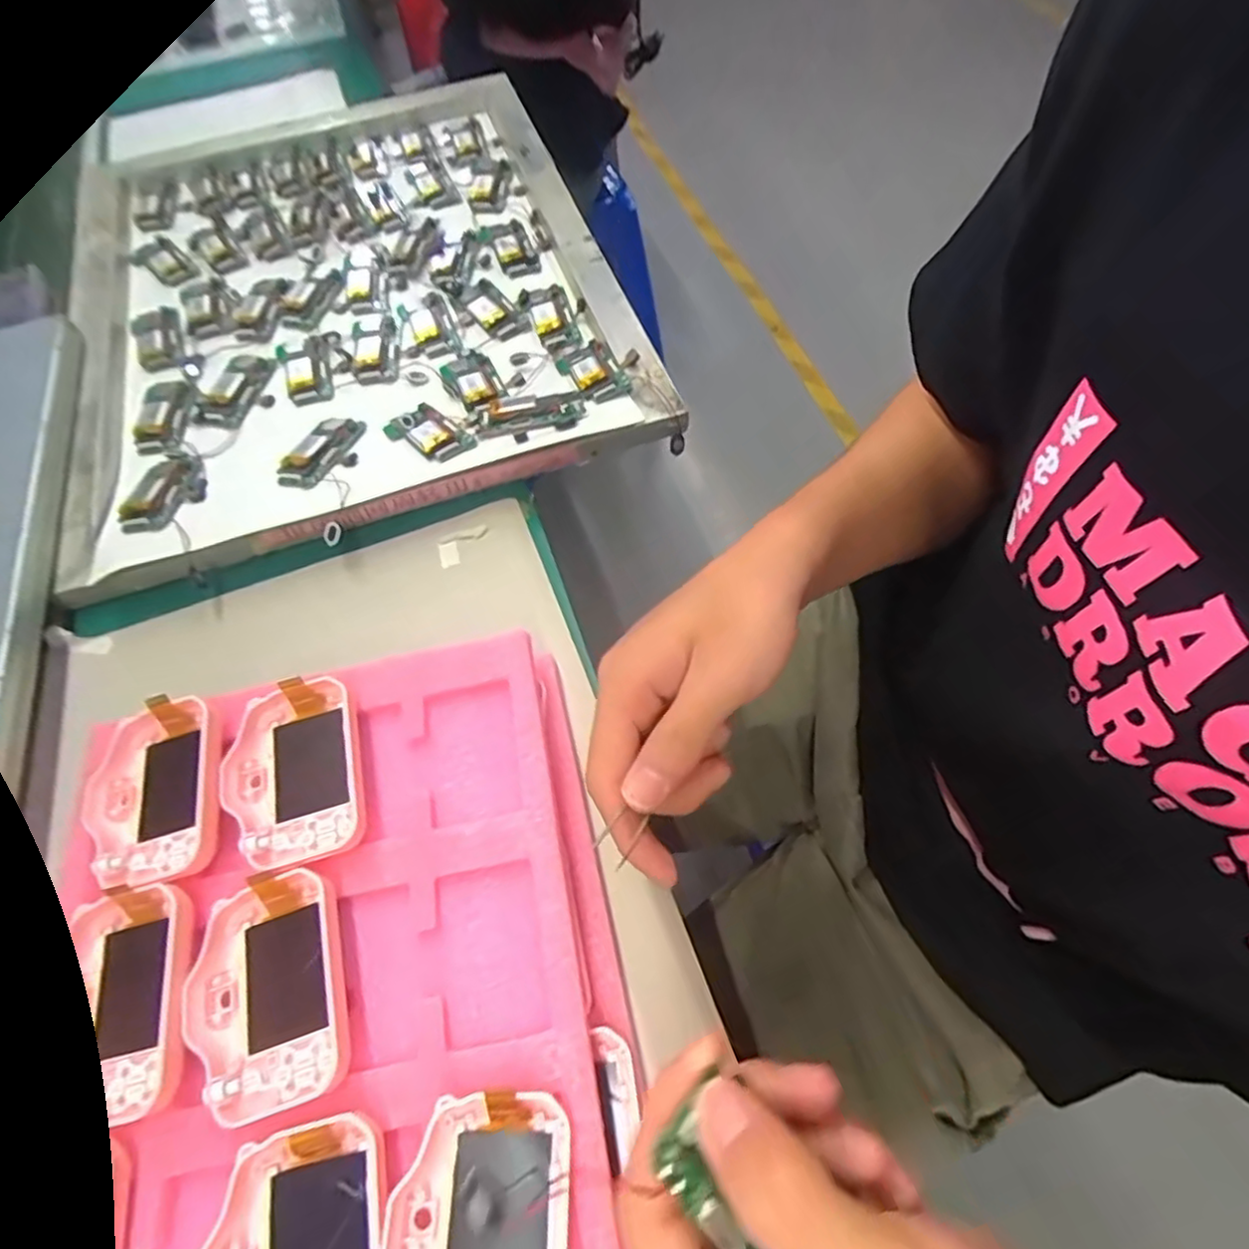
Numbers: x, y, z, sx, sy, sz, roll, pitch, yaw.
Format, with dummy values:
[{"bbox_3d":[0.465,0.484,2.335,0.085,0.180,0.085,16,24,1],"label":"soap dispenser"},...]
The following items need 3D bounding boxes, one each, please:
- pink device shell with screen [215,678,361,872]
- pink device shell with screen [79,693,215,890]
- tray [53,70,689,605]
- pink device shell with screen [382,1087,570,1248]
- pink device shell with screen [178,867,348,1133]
[{"bbox_3d":[-0.155,0.070,0.309,0.058,0.017,0.082,-14,60,-2],"label":"pink device shell with screen"},{"bbox_3d":[-0.222,0.078,0.309,0.056,0.012,0.082,-15,60,-2],"label":"pink device shell with screen"},{"bbox_3d":[-0.234,-0.296,0.546,0.410,0.031,0.520,-18,60,-4],"label":"tray"},{"bbox_3d":[-0.050,0.210,0.226,0.059,0.016,0.083,-3,60,4],"label":"pink device shell with screen"},{"bbox_3d":[-0.145,0.148,0.268,0.059,0.015,0.084,-17,60,-4],"label":"pink device shell with screen"}]

